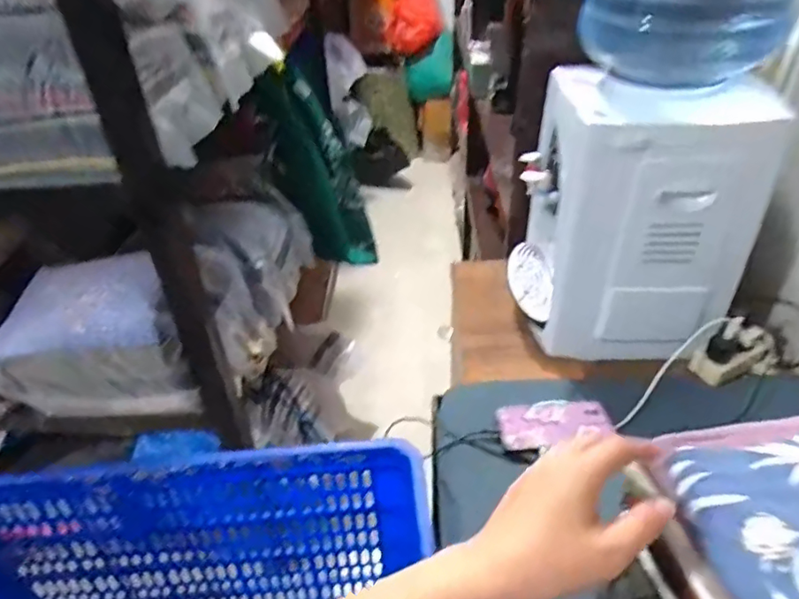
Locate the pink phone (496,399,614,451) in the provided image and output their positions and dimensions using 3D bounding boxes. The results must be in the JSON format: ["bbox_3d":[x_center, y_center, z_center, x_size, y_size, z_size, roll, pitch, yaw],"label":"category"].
[{"bbox_3d":[0.234,0.186,0.829,0.166,0.012,0.067,-8,60,-2],"label":"pink phone"}]

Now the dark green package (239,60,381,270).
[{"bbox_3d":[-0.220,-0.325,1.396,0.163,0.518,0.149,-26,2,-28],"label":"dark green package"}]

